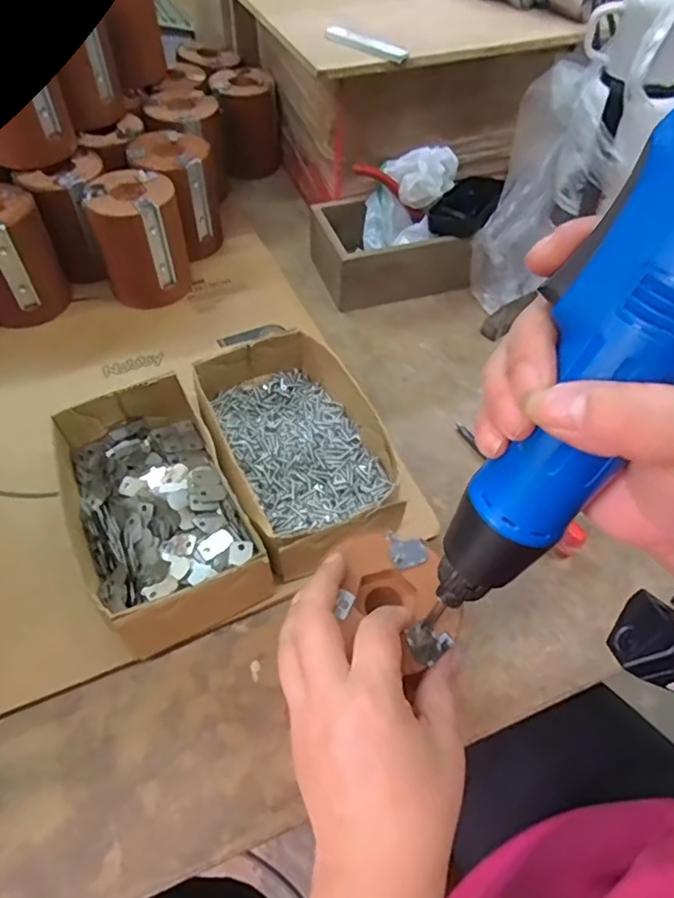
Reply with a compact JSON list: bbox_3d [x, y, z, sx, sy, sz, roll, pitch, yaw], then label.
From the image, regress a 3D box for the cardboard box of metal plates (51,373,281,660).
[{"bbox_3d":[-0.126,0.042,0.393,0.107,0.065,0.193,-23,58,-18],"label":"cardboard box of metal plates"}]

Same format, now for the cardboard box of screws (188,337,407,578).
[{"bbox_3d":[-0.029,0.002,0.429,0.113,0.062,0.191,-21,57,-17],"label":"cardboard box of screws"}]

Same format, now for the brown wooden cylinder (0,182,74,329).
[{"bbox_3d":[-0.298,-0.174,0.519,0.078,0.104,0.073,-26,59,-20],"label":"brown wooden cylinder"}]

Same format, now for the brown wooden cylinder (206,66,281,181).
[{"bbox_3d":[-0.112,-0.408,0.712,0.081,0.100,0.079,-1,53,-3],"label":"brown wooden cylinder"}]

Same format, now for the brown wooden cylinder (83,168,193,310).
[{"bbox_3d":[-0.185,-0.198,0.540,0.076,0.100,0.081,-6,54,-7],"label":"brown wooden cylinder"}]

